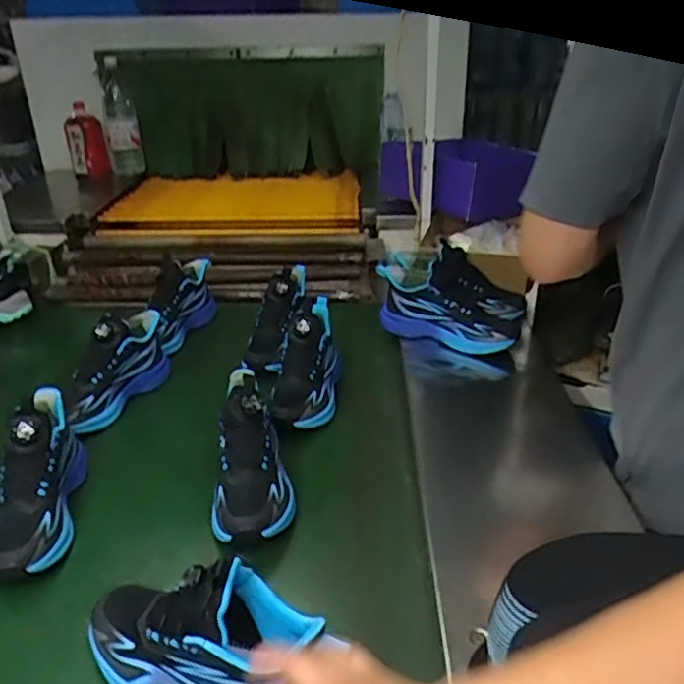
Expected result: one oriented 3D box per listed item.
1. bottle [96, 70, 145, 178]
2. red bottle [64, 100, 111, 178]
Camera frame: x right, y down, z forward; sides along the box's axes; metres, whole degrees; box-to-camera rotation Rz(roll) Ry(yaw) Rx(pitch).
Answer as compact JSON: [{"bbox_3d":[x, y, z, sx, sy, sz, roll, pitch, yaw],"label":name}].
[{"bbox_3d":[-0.569,-0.563,1.640,0.082,0.248,0.073,-12,32,-20],"label":"bottle"},{"bbox_3d":[-0.639,-0.502,1.591,0.084,0.173,0.068,-12,32,-20],"label":"red bottle"}]

